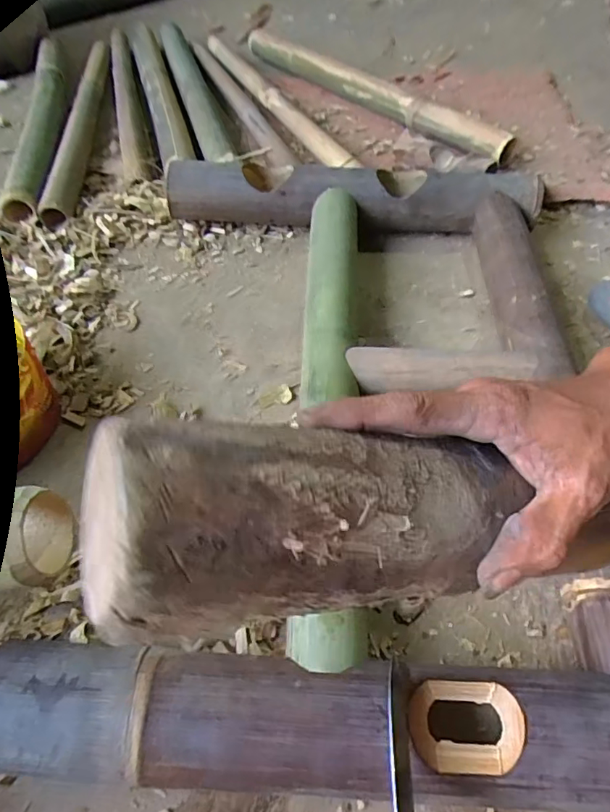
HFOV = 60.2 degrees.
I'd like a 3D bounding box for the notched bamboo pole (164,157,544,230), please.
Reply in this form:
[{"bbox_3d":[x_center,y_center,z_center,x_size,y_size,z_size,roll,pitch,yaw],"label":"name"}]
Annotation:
[{"bbox_3d":[0.057,-0.278,0.726,0.488,0.097,0.072,5,53,4],"label":"notched bamboo pole"}]

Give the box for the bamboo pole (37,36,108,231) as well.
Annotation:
[{"bbox_3d":[-0.394,-0.508,0.925,0.043,0.043,0.595,-5,53,-4],"label":"bamboo pole"}]

